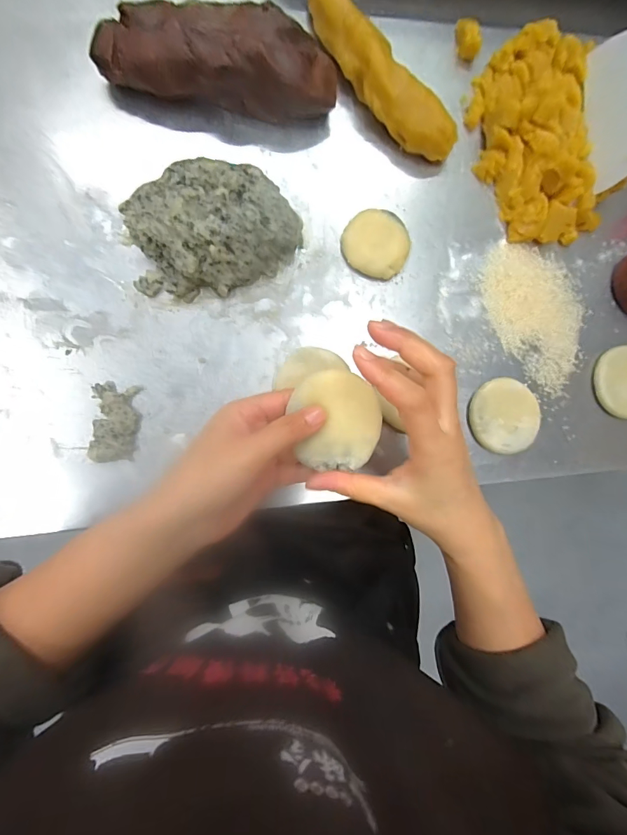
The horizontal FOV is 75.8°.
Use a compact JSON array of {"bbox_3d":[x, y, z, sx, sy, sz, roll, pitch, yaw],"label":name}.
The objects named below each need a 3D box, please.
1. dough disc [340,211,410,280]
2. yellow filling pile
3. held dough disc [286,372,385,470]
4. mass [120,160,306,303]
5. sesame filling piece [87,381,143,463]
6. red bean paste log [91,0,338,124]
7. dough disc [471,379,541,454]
[{"bbox_3d":[0.056,-0.155,0.362,0.059,0.014,0.053,32,84,-3],"label":"dough disc"},{"bbox_3d":[0.218,-0.265,0.372,0.132,0.040,0.196,-9,87,-6],"label":"yellow filling pile"},{"bbox_3d":[0.015,0.002,0.260,0.054,0.013,0.062,-1,87,-6],"label":"held dough disc"},{"bbox_3d":[-0.082,-0.161,0.339,0.145,0.038,0.102,-12,88,-6],"label":"mass"},{"bbox_3d":[-0.166,0.004,0.335,0.038,0.009,0.064,5,86,-5],"label":"sesame filling piece"},{"bbox_3d":[-0.078,-0.297,0.338,0.191,0.054,0.054,4,86,-5],"label":"red bean paste log"},{"bbox_3d":[0.175,-0.002,0.368,0.065,0.012,0.067,0,86,-6],"label":"dough disc"}]

